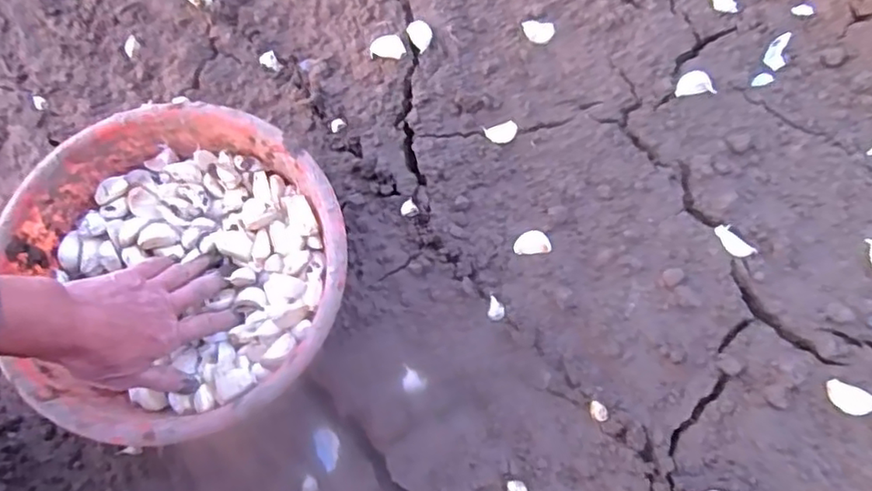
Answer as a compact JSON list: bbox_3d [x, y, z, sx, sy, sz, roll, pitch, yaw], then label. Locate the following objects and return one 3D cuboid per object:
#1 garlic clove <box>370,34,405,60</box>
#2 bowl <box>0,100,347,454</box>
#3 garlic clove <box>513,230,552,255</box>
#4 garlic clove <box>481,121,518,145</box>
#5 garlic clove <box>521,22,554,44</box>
[{"bbox_3d":[-0.052,-0.210,0.653,0.037,0.017,0.027,-13,70,-2],"label":"garlic clove"},{"bbox_3d":[-0.221,0.026,0.536,0.274,0.087,0.280,-1,70,2],"label":"bowl"},{"bbox_3d":[0.092,-0.003,0.590,0.034,0.010,0.021,-1,70,2],"label":"garlic clove"},{"bbox_3d":[0.066,-0.114,0.623,0.034,0.009,0.020,-11,70,-2],"label":"garlic clove"},{"bbox_3d":[0.109,-0.226,0.655,0.035,0.015,0.021,0,70,2],"label":"garlic clove"}]

